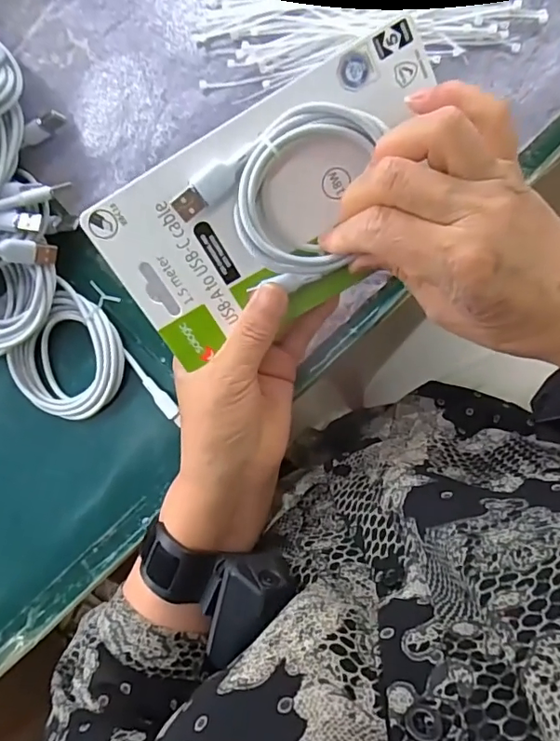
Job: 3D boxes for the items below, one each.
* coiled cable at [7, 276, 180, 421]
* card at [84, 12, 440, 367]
[{"bbox_3d":[-0.129,0.006,0.365,0.113,0.016,0.078,41,98,3],"label":"coiled cable"},{"bbox_3d":[0.003,-0.077,0.259,0.174,0.015,0.095,-30,114,5],"label":"card"}]

